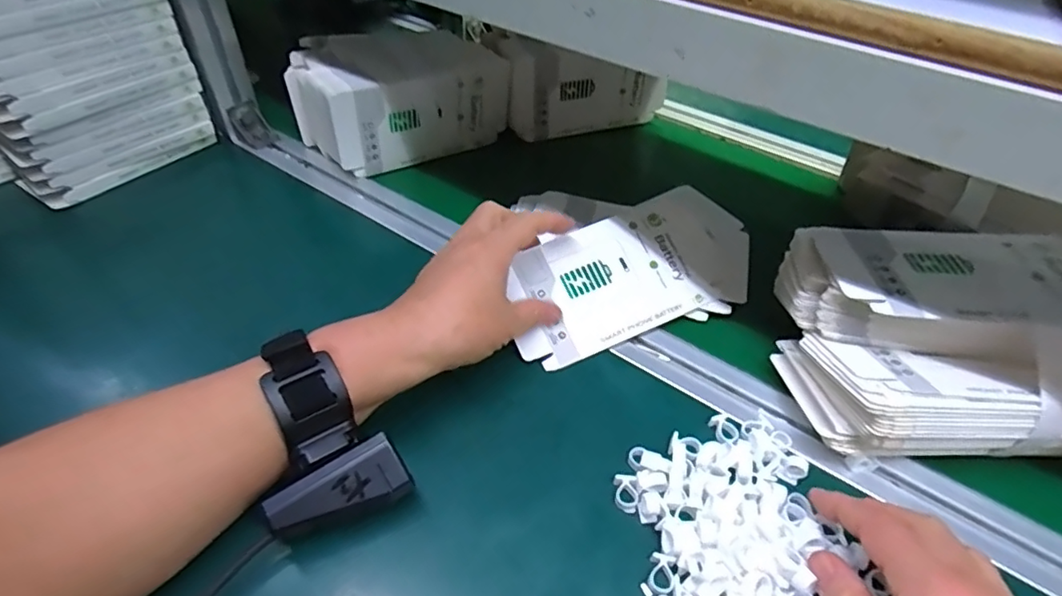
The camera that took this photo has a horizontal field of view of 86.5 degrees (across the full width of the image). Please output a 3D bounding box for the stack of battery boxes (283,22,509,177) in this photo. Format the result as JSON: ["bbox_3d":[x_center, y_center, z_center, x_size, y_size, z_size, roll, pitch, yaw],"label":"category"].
[{"bbox_3d":[-0.131,-0.199,0.561,0.186,0.090,0.113,-22,50,-24],"label":"stack of battery boxes"}]

